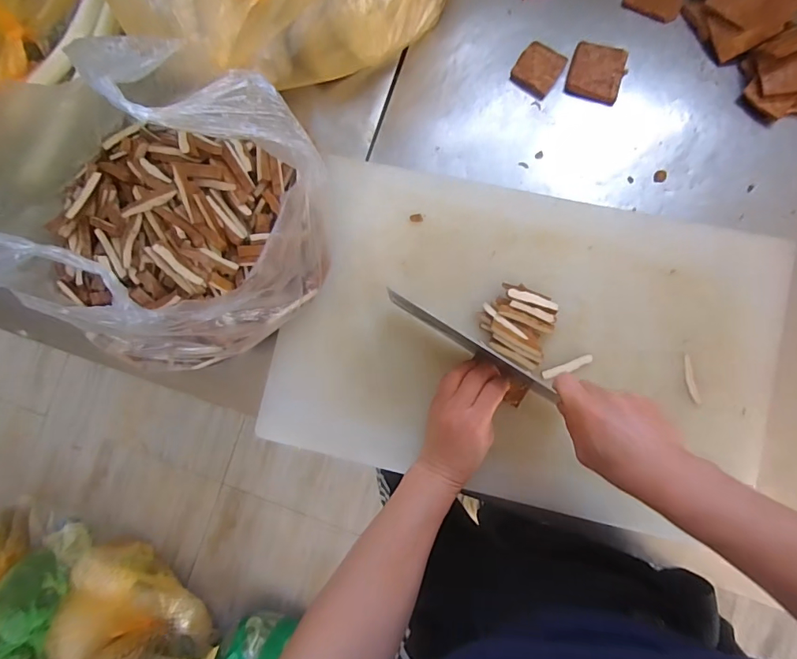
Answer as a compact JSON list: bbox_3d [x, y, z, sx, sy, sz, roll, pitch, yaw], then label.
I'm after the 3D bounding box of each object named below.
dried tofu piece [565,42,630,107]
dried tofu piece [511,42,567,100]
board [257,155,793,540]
[{"bbox_3d":[0.238,-0.308,0.551,0.062,0.018,0.068,18,87,6],"label":"dried tofu piece"},{"bbox_3d":[0.169,-0.316,0.564,0.051,0.008,0.056,36,89,7],"label":"dried tofu piece"},{"bbox_3d":[0.141,0.008,0.522,0.528,0.015,0.350,13,86,5],"label":"board"}]

